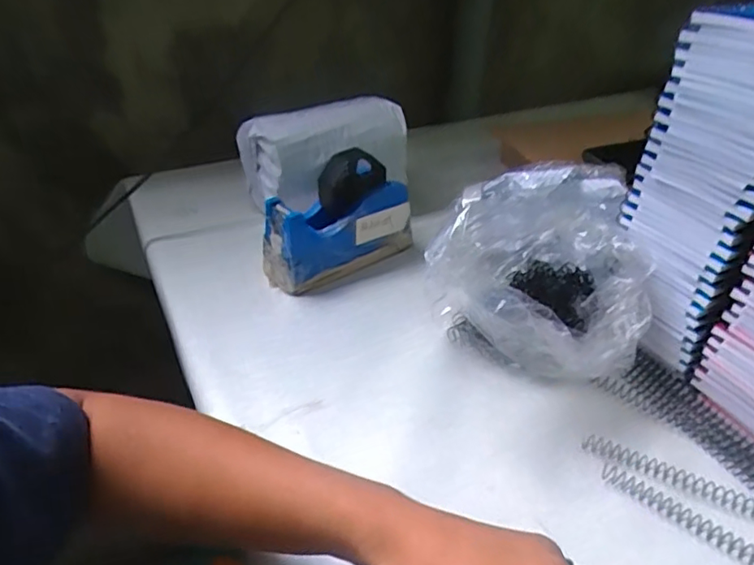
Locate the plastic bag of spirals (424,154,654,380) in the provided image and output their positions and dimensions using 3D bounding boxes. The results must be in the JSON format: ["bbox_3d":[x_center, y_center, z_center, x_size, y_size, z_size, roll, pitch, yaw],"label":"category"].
[{"bbox_3d":[0.134,-0.011,0.508,0.177,0.135,0.222,2,36,0],"label":"plastic bag of spirals"}]

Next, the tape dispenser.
[{"bbox_3d":[-0.041,-0.065,0.597,0.159,0.107,0.064,-27,45,-33],"label":"tape dispenser"}]

